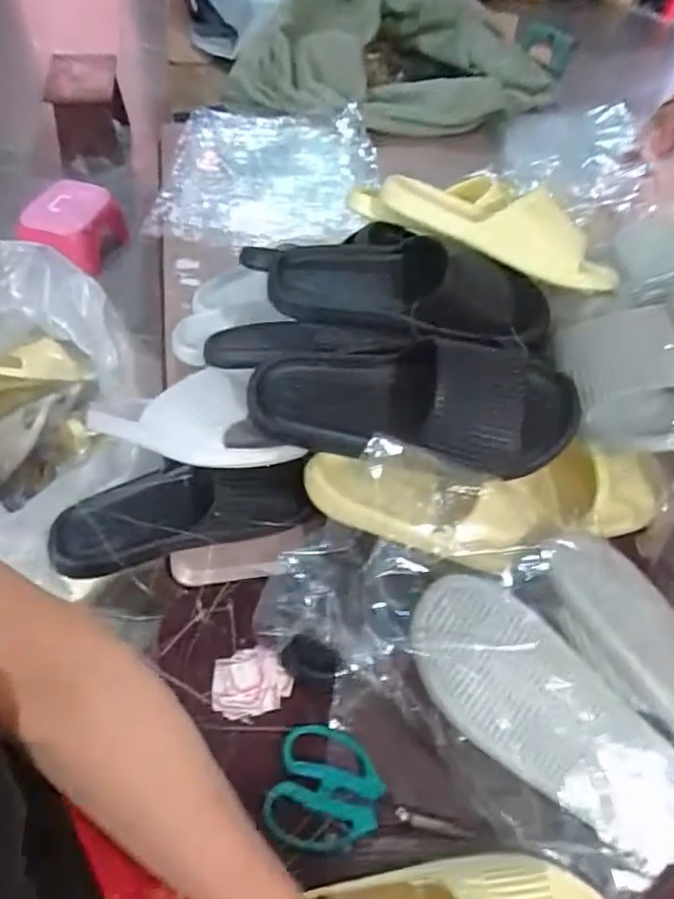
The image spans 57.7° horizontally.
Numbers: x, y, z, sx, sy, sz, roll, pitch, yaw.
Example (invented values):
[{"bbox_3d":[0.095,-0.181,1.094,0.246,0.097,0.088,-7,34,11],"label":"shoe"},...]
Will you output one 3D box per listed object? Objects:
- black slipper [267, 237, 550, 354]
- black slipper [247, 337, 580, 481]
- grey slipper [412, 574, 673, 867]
[{"bbox_3d":[0.071,-0.154,0.598,0.267,0.062,0.111,21,53,11],"label":"black slipper"},{"bbox_3d":[0.061,-0.045,0.529,0.280,0.061,0.107,7,83,11],"label":"black slipper"},{"bbox_3d":[0.171,0.209,0.471,0.264,0.055,0.101,41,58,5],"label":"grey slipper"}]

